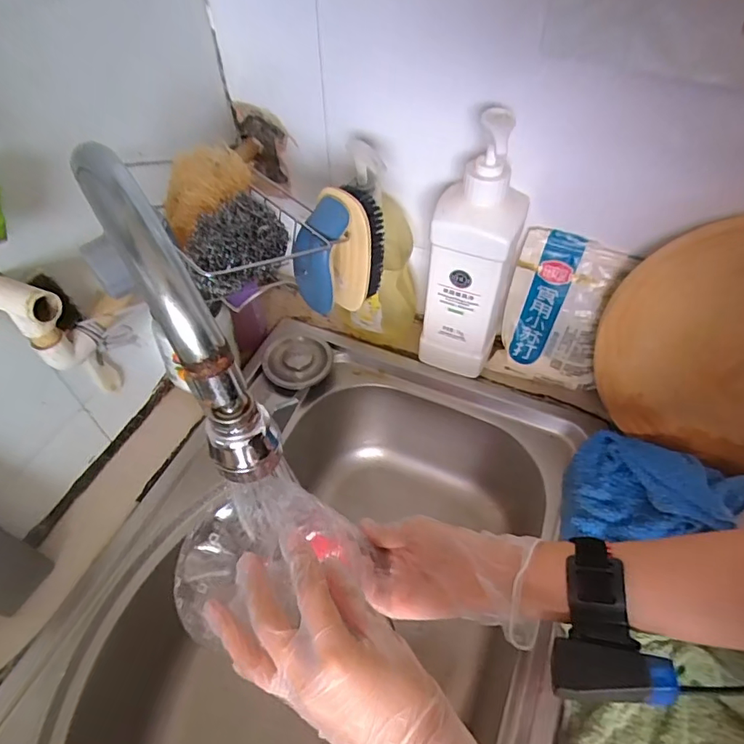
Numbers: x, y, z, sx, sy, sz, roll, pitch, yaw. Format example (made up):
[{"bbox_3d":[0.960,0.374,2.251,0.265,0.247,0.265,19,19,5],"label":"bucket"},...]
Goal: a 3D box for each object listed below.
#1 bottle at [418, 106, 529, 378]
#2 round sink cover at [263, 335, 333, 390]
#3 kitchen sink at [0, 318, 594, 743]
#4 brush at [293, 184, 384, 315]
[{"bbox_3d":[0.100,-0.100,0.509,0.082,0.279,0.058,18,54,14],"label":"bottle"},{"bbox_3d":[-0.091,-0.014,0.613,0.079,0.019,0.076,0,52,0],"label":"round sink cover"},{"bbox_3d":[-0.049,0.253,0.513,0.415,0.187,0.578,18,54,14],"label":"kitchen sink"},{"bbox_3d":[-0.029,-0.096,0.427,0.055,0.103,0.067,26,57,19],"label":"brush"}]

